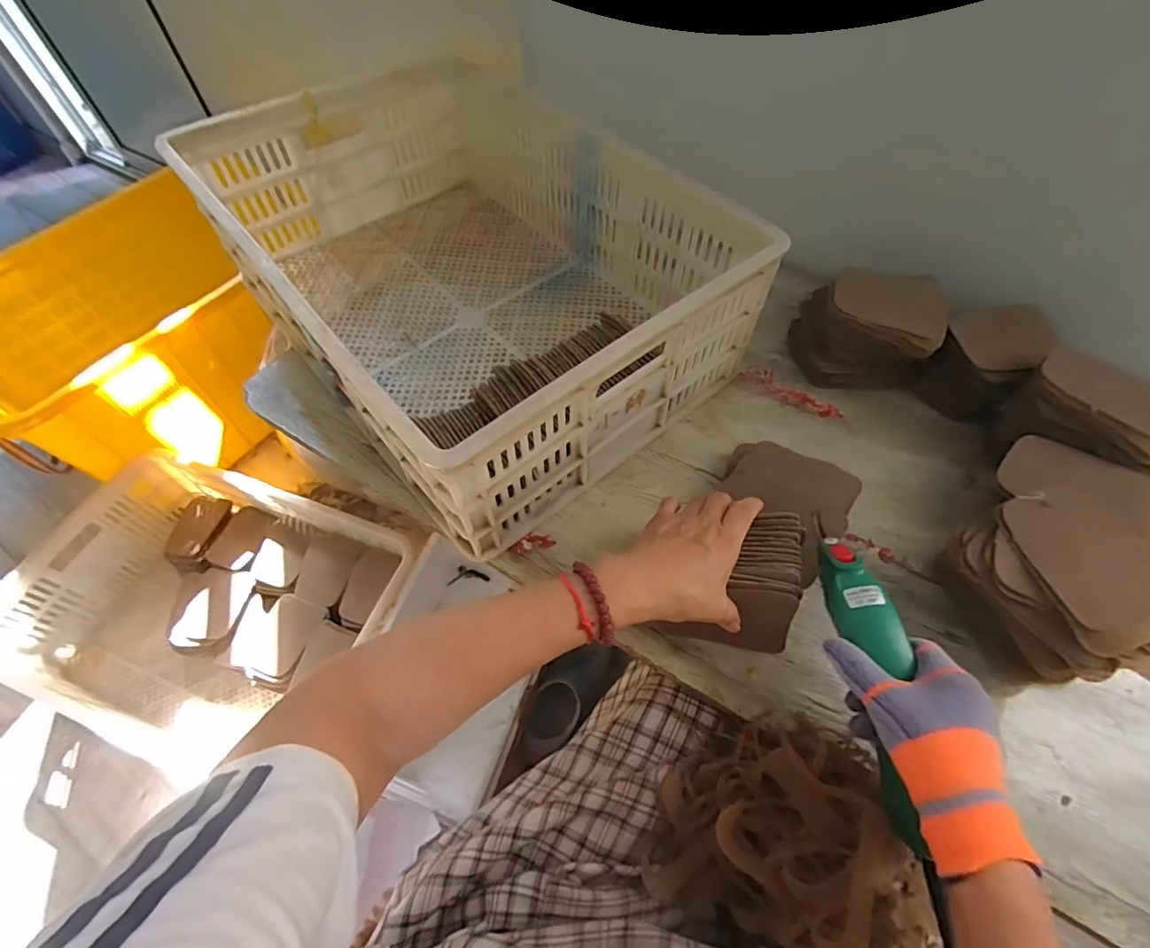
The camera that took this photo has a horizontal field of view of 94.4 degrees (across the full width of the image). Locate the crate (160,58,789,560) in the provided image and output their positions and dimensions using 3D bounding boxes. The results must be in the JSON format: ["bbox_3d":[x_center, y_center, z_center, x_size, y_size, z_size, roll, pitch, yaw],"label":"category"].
[{"bbox_3d":[-0.145,-0.264,0.648,0.407,0.189,0.625,-35,63,-21],"label":"crate"}]

